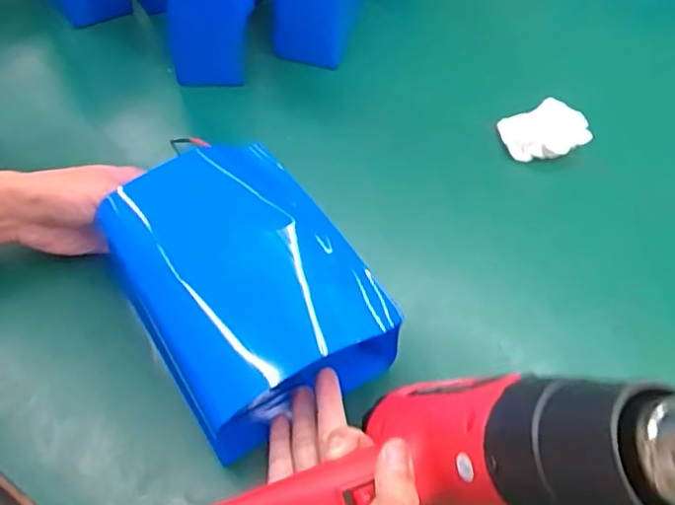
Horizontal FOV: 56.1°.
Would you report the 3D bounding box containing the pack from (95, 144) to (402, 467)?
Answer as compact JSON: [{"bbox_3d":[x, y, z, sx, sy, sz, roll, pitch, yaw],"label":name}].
[{"bbox_3d":[-0.069,0.033,0.485,0.139,0.123,0.200,-30,60,-22],"label":"pack"}]

